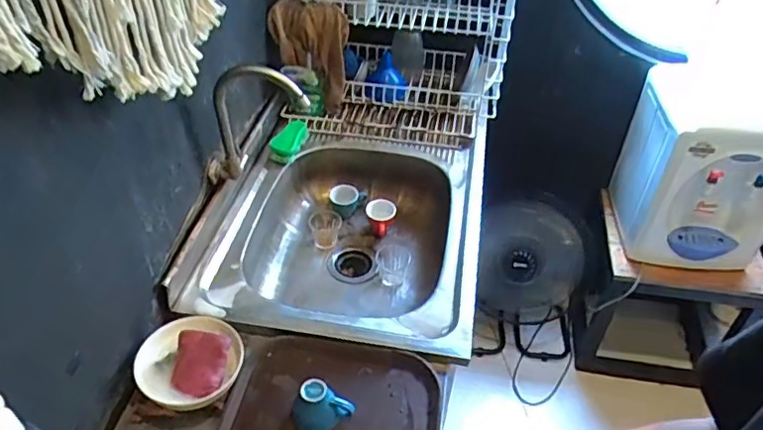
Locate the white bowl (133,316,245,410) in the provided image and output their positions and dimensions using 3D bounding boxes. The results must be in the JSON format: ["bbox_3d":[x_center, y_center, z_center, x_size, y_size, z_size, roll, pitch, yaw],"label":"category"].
[{"bbox_3d":[-0.282,0.218,0.848,0.145,0.064,0.133,1,42,-1],"label":"white bowl"}]

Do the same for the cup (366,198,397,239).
[{"bbox_3d":[-0.001,0.004,1.254,0.065,0.056,0.068,1,42,-1],"label":"cup"}]

